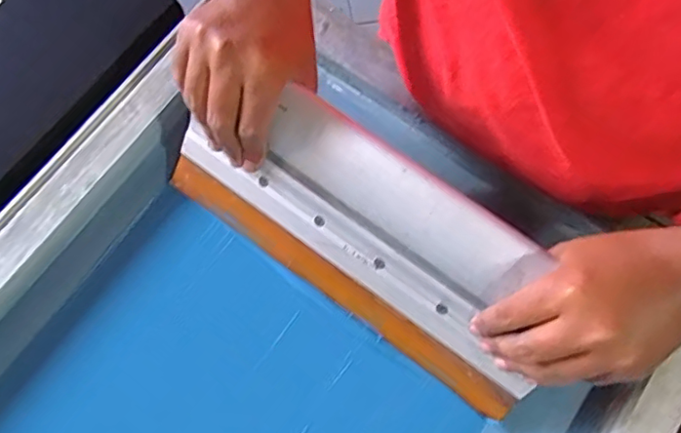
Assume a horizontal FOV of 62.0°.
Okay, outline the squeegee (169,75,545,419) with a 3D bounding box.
[{"bbox_3d":[0.018,0.009,0.389,0.246,0.132,0.032,35,38,9],"label":"squeegee"}]

